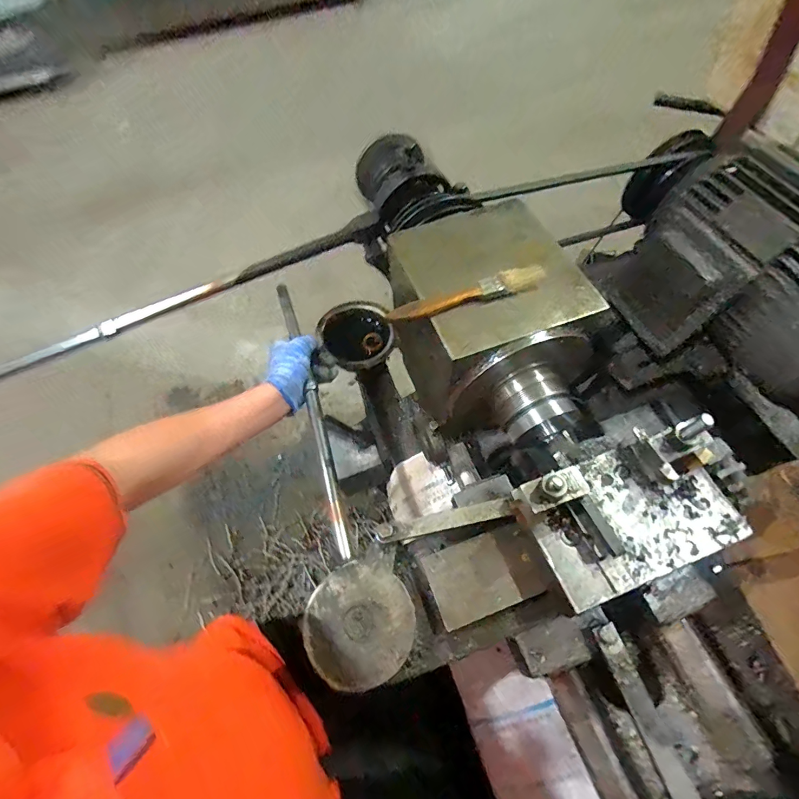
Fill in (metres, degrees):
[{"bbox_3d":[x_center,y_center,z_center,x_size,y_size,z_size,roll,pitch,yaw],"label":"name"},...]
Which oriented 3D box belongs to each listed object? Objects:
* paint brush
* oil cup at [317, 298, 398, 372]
[{"bbox_3d":[0.061,-0.098,0.379,0.148,0.010,0.023,-15,63,-6],"label":"paint brush"},{"bbox_3d":[-0.072,-0.101,0.687,0.120,0.043,0.119,-1,62,1],"label":"oil cup"}]

